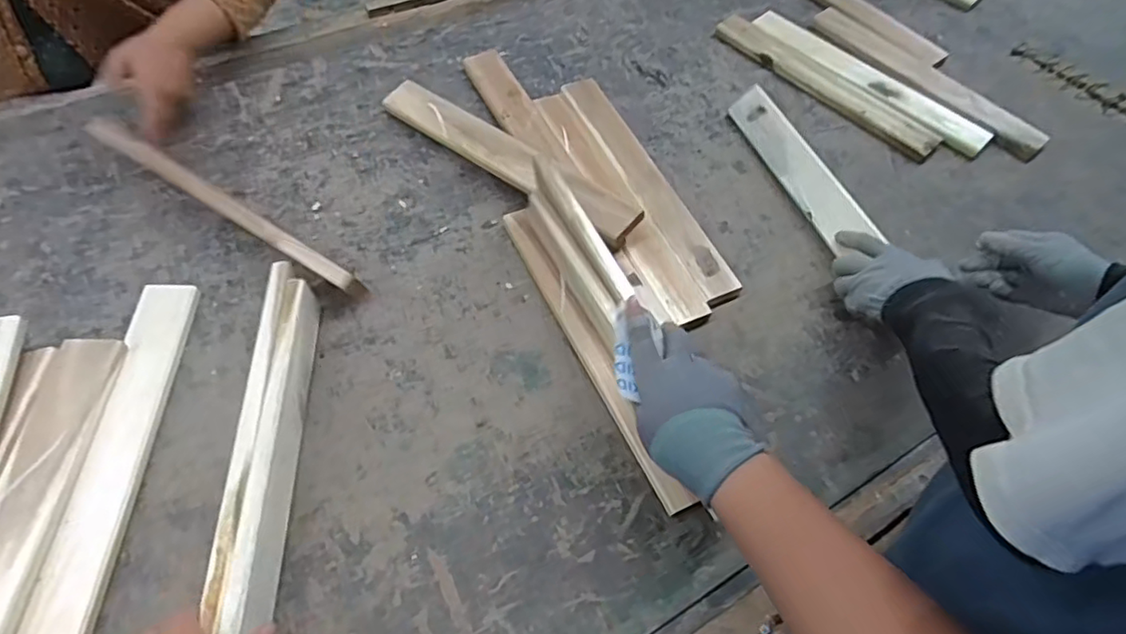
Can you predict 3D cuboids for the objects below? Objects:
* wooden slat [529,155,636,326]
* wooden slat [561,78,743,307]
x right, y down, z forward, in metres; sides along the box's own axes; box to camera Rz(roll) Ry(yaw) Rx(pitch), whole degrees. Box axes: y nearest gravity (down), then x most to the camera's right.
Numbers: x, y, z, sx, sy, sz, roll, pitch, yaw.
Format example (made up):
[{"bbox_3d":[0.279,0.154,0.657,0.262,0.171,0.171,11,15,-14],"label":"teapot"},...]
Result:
[{"bbox_3d":[0.013,-0.083,0.611,0.010,0.048,0.181,-4,52,-46],"label":"wooden slat"},{"bbox_3d":[0.100,-0.169,0.755,0.053,0.023,0.377,-19,60,-16],"label":"wooden slat"}]

